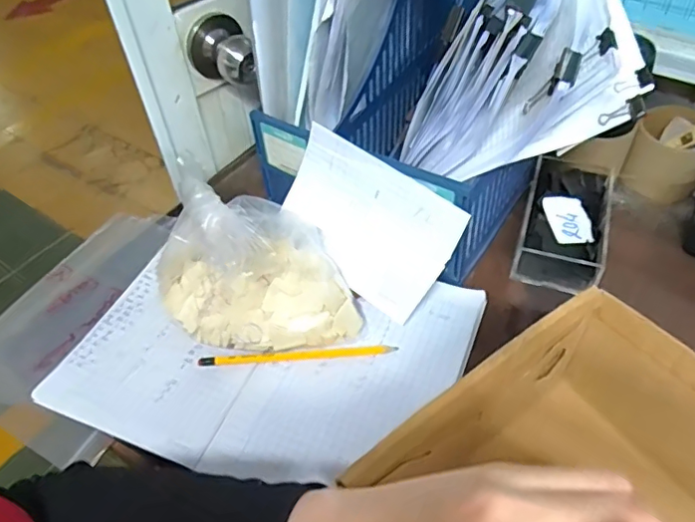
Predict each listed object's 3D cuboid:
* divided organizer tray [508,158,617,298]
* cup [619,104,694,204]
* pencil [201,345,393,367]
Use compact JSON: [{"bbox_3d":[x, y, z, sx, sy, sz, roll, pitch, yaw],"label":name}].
[{"bbox_3d":[0.226,-0.040,0.584,0.085,0.044,0.153,14,52,16],"label":"divided organizer tray"},{"bbox_3d":[0.355,-0.116,0.615,0.080,0.067,0.085,23,55,22],"label":"cup"},{"bbox_3d":[-0.045,0.084,0.507,0.174,0.010,0.011,-6,49,0],"label":"pencil"}]

